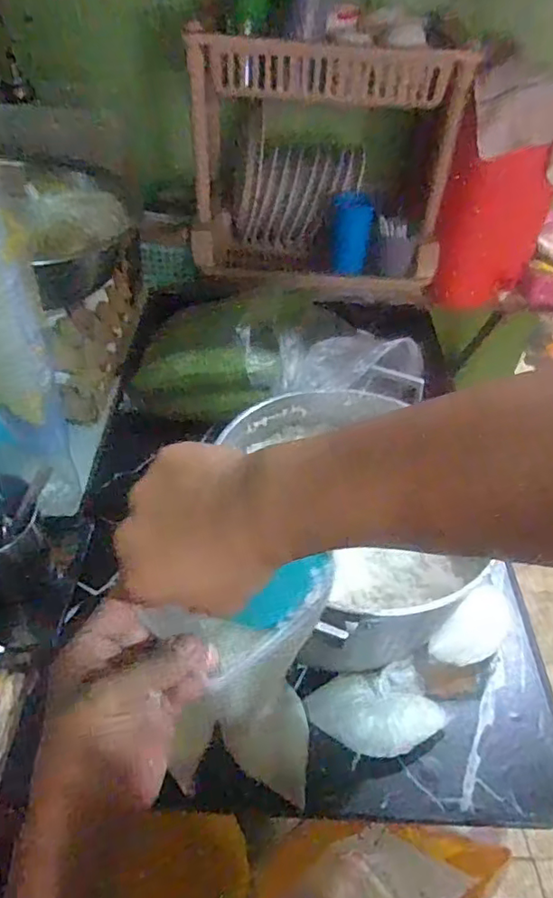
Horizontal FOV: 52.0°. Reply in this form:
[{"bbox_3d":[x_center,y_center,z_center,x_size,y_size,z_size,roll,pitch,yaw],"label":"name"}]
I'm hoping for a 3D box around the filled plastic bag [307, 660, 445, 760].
[{"bbox_3d":[0.107,0.266,0.575,0.143,0.045,0.074,-8,45,-12],"label":"filled plastic bag"}]

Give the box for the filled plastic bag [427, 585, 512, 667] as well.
[{"bbox_3d":[0.228,0.206,0.650,0.060,0.040,0.106,33,51,27],"label":"filled plastic bag"}]

